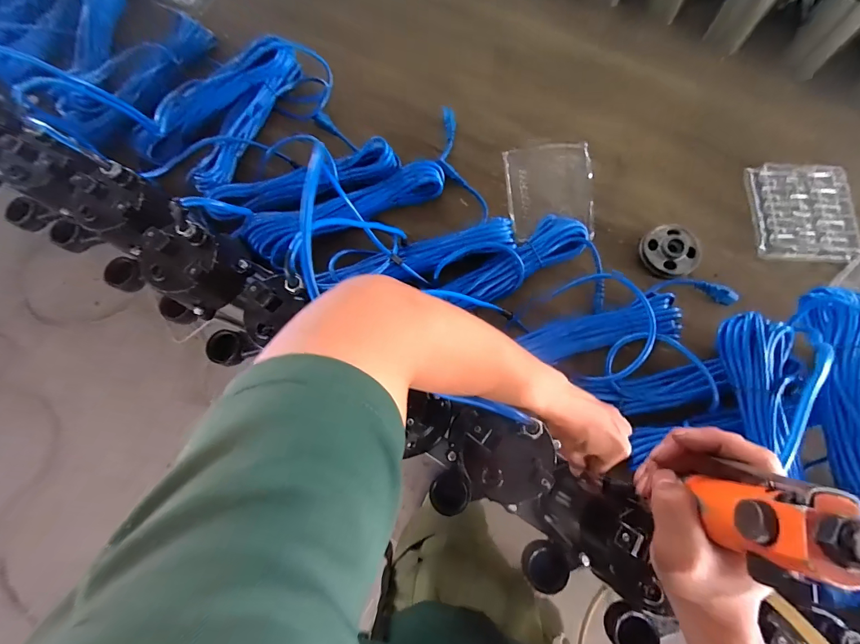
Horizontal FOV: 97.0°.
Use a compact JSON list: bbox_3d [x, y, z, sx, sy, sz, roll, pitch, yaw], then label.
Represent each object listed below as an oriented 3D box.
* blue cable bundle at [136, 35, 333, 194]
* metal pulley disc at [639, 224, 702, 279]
[{"bbox_3d":[-0.359,-0.411,0.707,0.217,0.061,0.353,37,79,12],"label":"blue cable bundle"},{"bbox_3d":[0.389,-0.117,0.614,0.089,0.023,0.088,-1,74,3],"label":"metal pulley disc"}]

